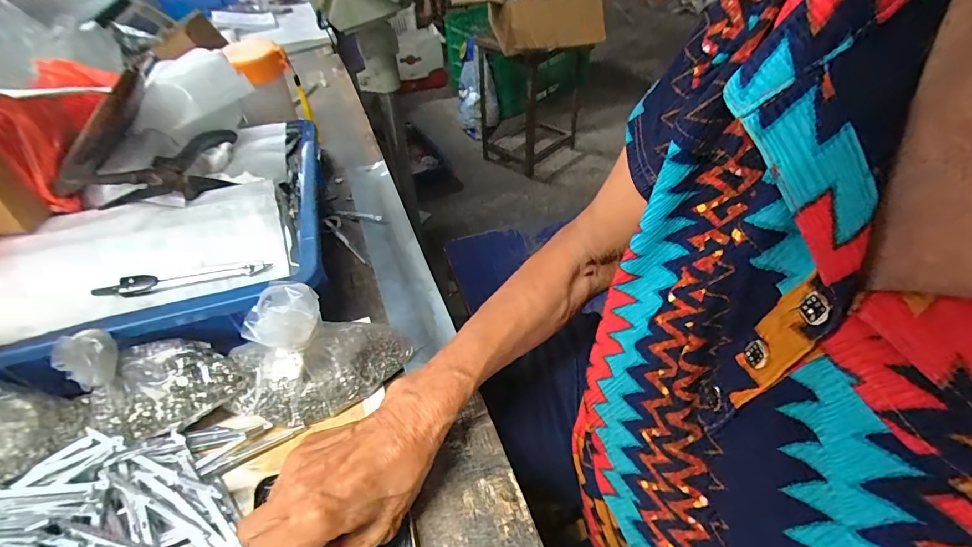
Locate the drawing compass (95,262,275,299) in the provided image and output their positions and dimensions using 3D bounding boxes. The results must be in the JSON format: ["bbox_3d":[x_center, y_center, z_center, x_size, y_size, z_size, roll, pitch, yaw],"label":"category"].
[{"bbox_3d":[-0.228,0.004,0.328,0.117,0.010,0.011,-13,46,-10],"label":"drawing compass"}]

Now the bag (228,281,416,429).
[{"bbox_3d":[-0.125,0.048,0.305,0.129,0.116,0.060,-11,46,-8],"label":"bag"}]

